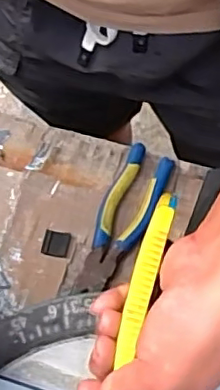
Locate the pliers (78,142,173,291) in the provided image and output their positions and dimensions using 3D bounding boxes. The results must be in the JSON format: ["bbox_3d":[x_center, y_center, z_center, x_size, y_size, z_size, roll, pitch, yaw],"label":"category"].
[{"bbox_3d":[0.017,0.022,0.576,0.058,0.020,0.154,10,64,9],"label":"pliers"}]

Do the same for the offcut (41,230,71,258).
[{"bbox_3d":[-0.053,0.048,0.579,0.028,0.005,0.026,12,65,10],"label":"offcut"}]

